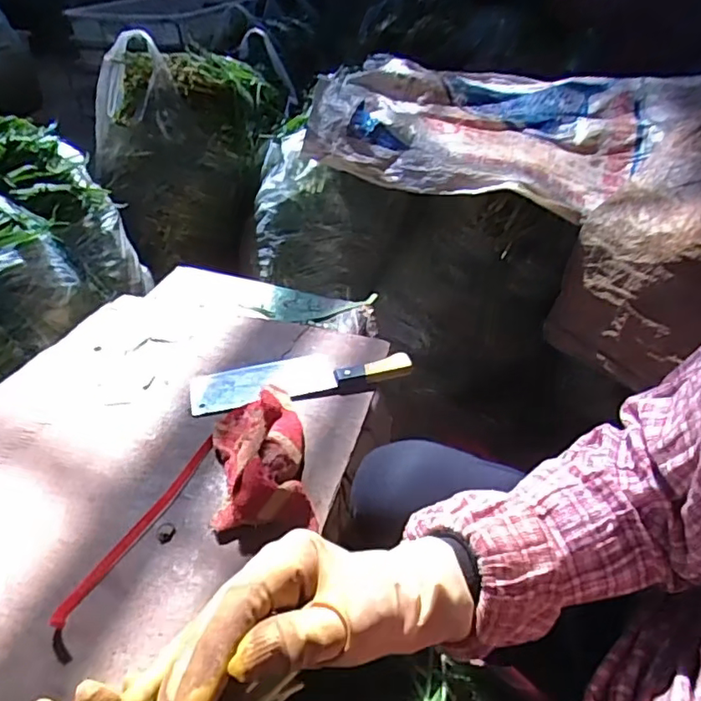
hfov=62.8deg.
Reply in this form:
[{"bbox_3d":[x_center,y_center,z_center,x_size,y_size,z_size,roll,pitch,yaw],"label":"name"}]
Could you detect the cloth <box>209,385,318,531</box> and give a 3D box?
[{"bbox_3d":[-0.095,0.104,0.602,0.098,0.049,0.184,-5,38,-7],"label":"cloth"}]

